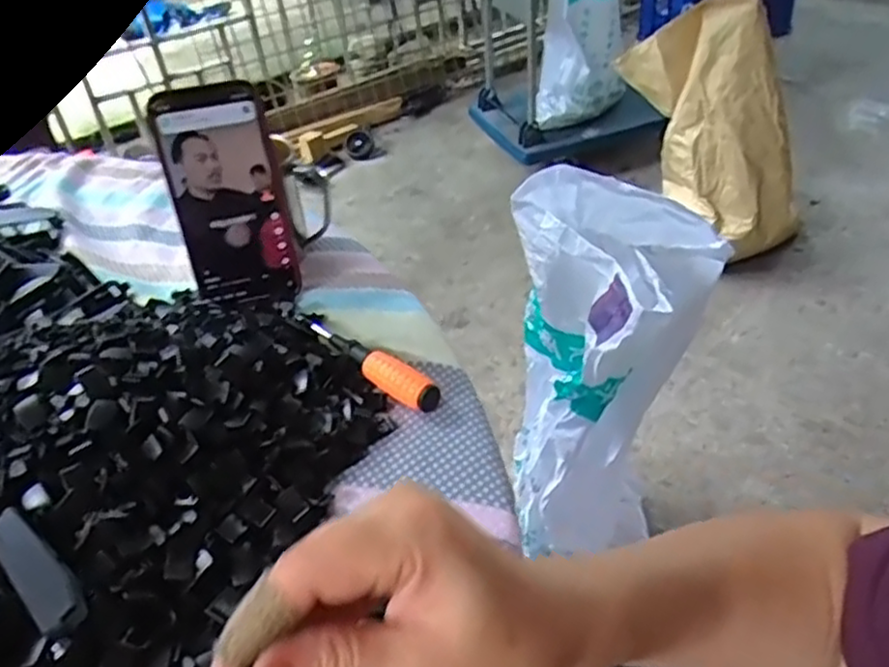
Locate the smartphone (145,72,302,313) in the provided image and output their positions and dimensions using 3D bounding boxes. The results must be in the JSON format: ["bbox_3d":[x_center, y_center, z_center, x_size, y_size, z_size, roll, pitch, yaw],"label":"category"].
[{"bbox_3d":[-0.154,-0.095,0.510,0.076,0.156,0.007,-12,24,-6],"label":"smartphone"}]

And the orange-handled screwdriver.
[{"bbox_3d":[-0.051,0.018,0.466,0.121,0.019,0.019,30,51,35],"label":"orange-handled screwdriver"}]

